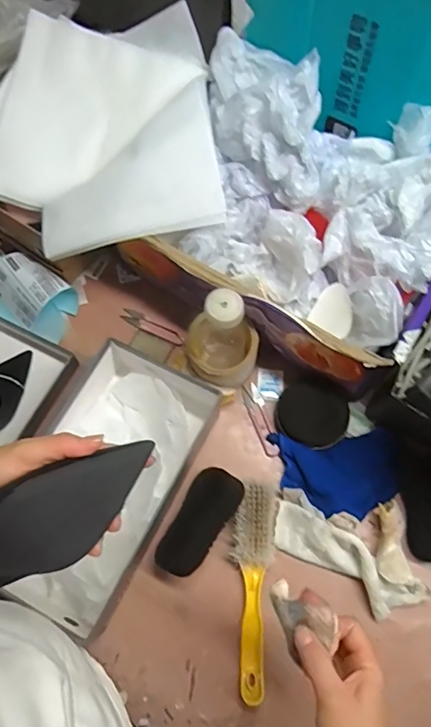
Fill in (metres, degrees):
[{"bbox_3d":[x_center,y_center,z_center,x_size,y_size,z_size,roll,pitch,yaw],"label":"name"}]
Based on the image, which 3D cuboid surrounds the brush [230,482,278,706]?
[{"bbox_3d":[0.039,0.252,0.546,0.052,0.025,0.226,8,70,2],"label":"brush"}]

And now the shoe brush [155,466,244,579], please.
[{"bbox_3d":[-0.020,0.185,0.562,0.058,0.046,0.128,31,72,10],"label":"shoe brush"}]

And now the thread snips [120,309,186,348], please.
[{"bbox_3d":[-0.091,-0.051,0.686,0.102,0.012,0.023,26,71,8],"label":"thread snips"}]

